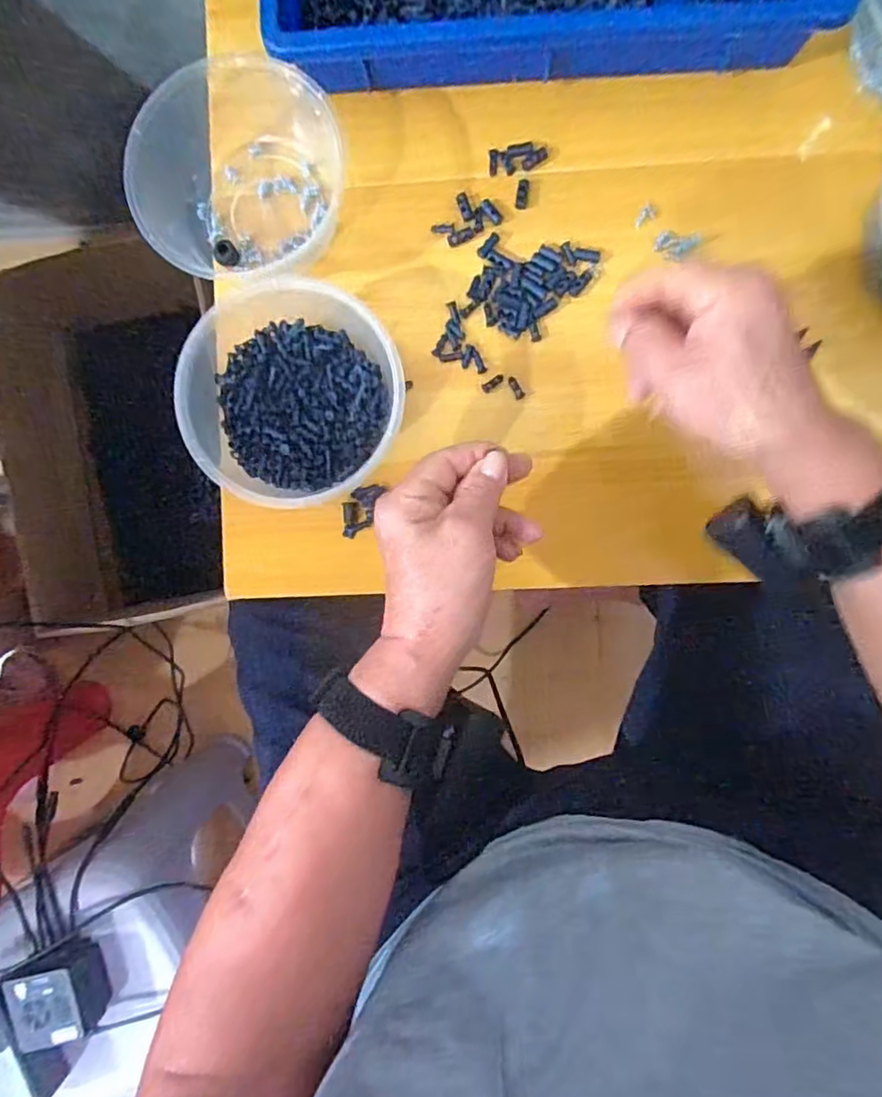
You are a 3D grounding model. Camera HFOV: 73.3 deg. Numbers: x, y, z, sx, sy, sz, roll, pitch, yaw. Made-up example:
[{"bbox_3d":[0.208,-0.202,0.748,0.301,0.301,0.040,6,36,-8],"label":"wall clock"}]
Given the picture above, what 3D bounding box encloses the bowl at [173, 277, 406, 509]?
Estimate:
[{"bbox_3d":[-0.099,-0.102,0.403,0.151,0.057,0.142,37,94,4],"label":"bowl"}]

